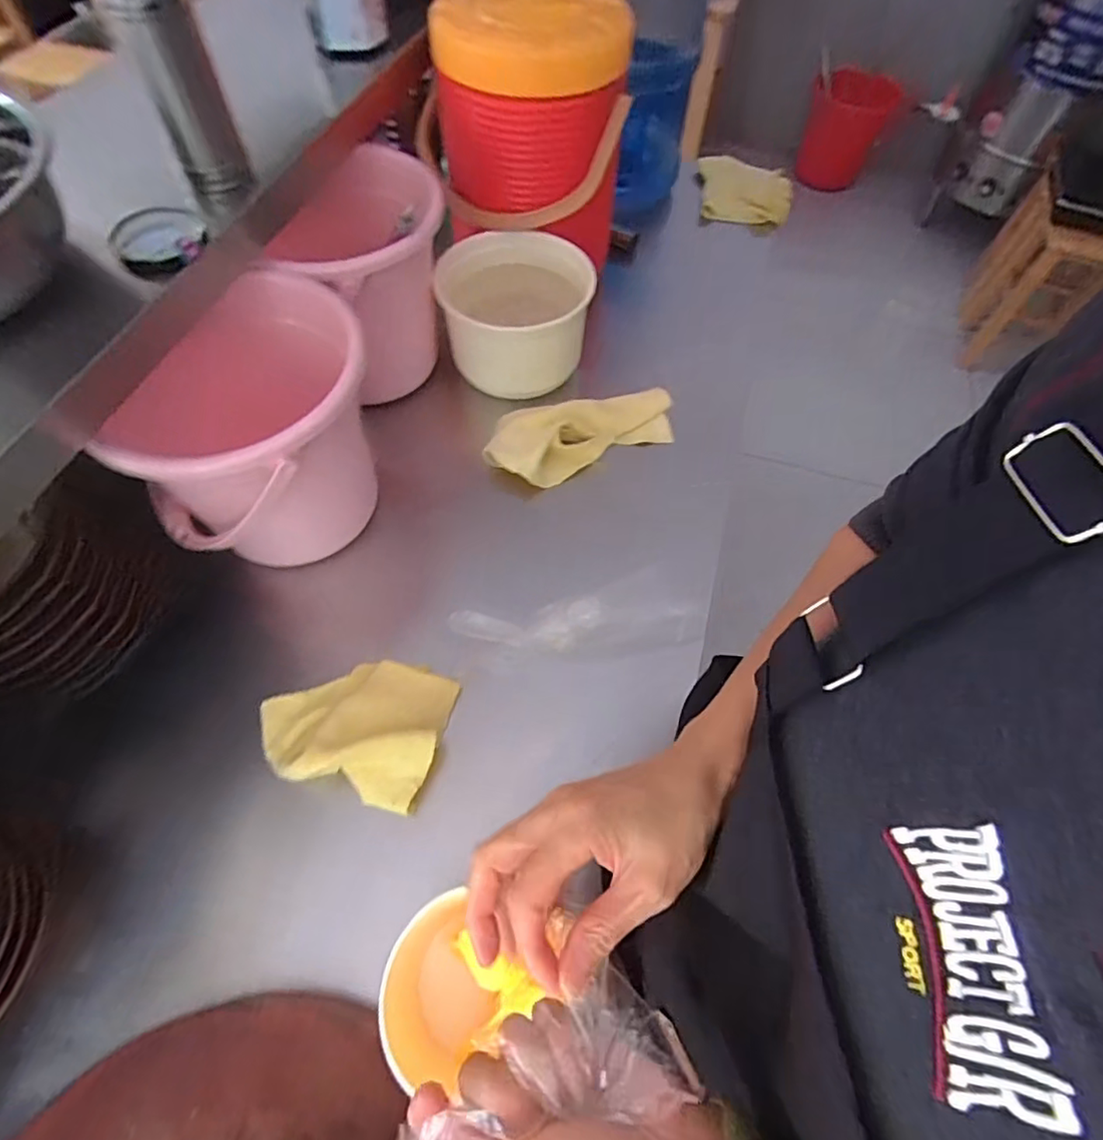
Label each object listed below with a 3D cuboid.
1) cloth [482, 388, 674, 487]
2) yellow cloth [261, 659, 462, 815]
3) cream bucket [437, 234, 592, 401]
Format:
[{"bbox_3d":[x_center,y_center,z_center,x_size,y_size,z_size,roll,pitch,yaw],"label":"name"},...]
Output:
[{"bbox_3d":[0.041,-0.174,0.764,0.252,0.029,0.112,-10,78,-15],"label":"cloth"},{"bbox_3d":[-0.191,0.138,0.561,0.175,0.050,0.138,14,61,5],"label":"yellow cloth"},{"bbox_3d":[-0.047,-0.343,0.806,0.191,0.140,0.179,1,61,-2],"label":"cream bucket"}]

